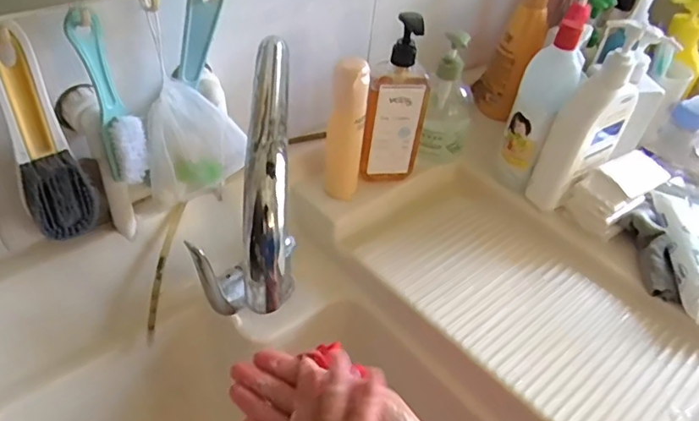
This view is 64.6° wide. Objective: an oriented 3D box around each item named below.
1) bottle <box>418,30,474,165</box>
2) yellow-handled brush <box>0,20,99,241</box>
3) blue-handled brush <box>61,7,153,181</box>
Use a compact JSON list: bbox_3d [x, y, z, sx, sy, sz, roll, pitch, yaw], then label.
[{"bbox_3d":[0.124,-0.135,0.679,0.070,0.154,0.056,9,44,1],"label":"bottle"},{"bbox_3d":[-0.238,-0.054,0.426,0.048,0.177,0.036,-19,50,-25],"label":"yellow-handled brush"},{"bbox_3d":[-0.192,-0.088,0.449,0.029,0.148,0.032,27,47,19],"label":"blue-handled brush"}]

